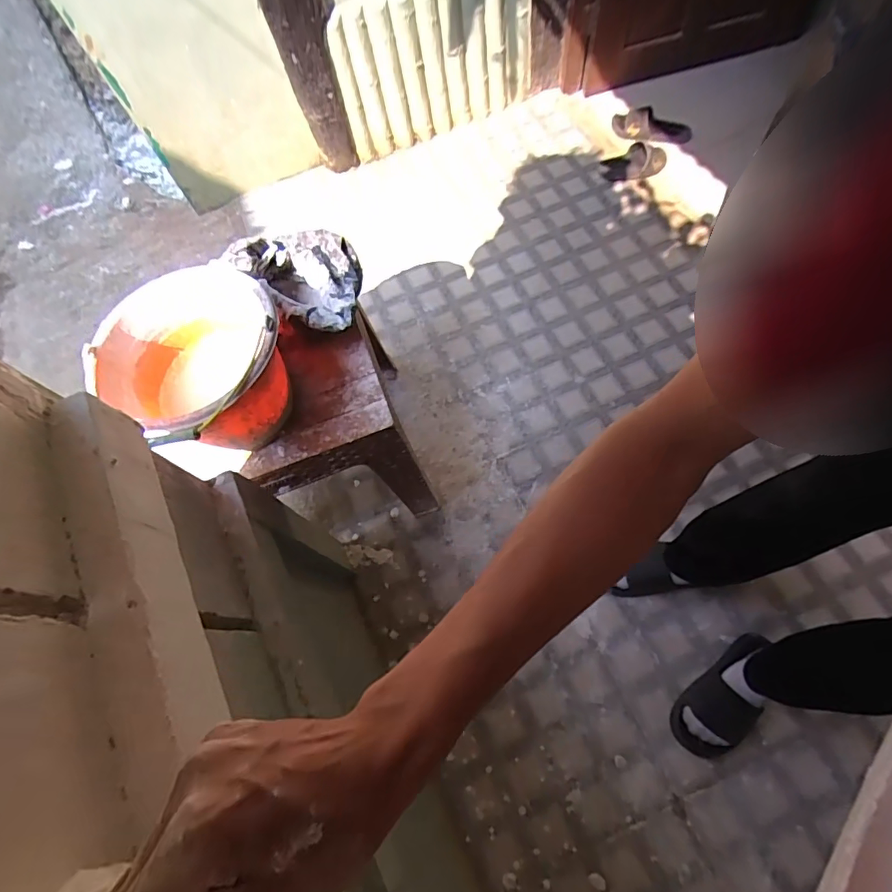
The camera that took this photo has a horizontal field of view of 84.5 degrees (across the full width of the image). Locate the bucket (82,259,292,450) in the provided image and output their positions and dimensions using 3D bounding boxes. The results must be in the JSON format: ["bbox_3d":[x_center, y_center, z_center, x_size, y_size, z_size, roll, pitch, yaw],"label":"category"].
[{"bbox_3d":[-0.362,-0.115,0.761,0.247,0.177,0.263,-2,67,5],"label":"bucket"}]

